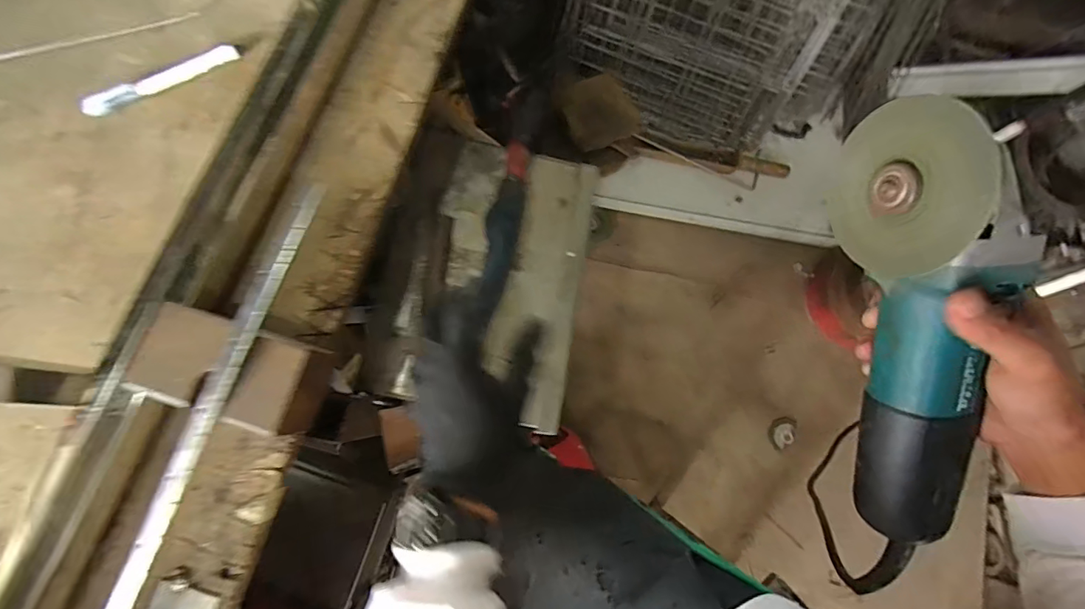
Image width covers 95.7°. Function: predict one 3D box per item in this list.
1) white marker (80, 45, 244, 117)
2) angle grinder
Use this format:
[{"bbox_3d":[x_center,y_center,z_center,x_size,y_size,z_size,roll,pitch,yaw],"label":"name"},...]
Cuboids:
[{"bbox_3d":[-0.342,-0.205,0.443,0.142,0.012,0.020,-27,79,-6],"label":"white marker"},{"bbox_3d":[0.247,0.046,0.324,0.072,0.091,0.334,-9,108,-3],"label":"angle grinder"}]

